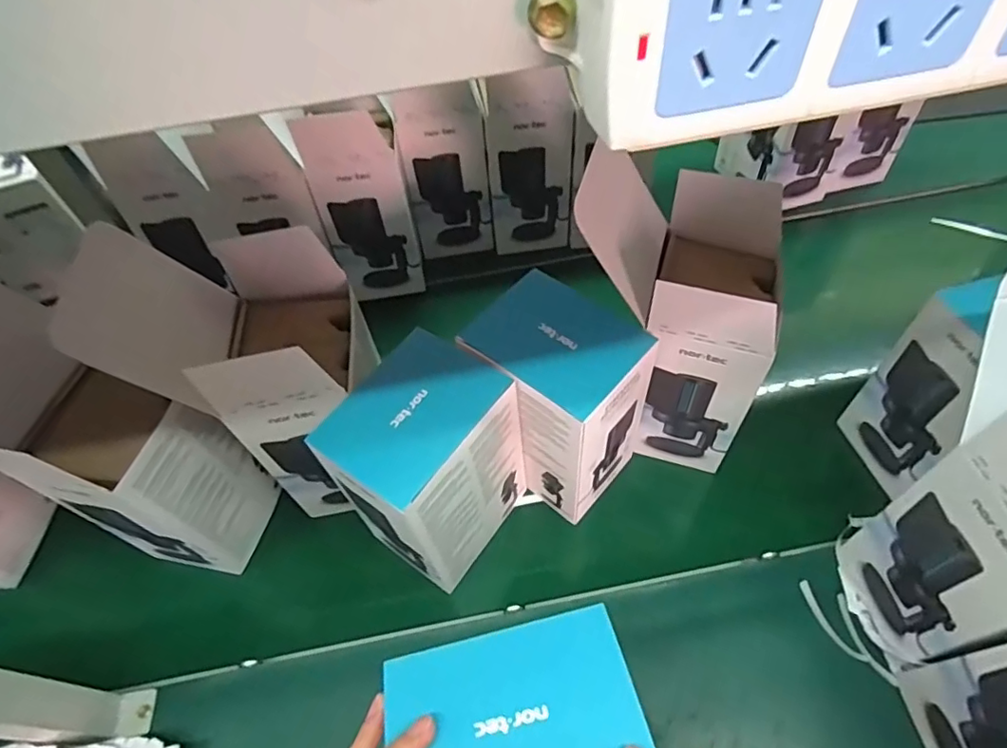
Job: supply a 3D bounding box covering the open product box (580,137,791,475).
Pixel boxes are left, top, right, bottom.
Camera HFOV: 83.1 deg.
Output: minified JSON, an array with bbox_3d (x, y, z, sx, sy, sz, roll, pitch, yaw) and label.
[{"bbox_3d":[0.170,-0.066,0.588,0.189,0.320,0.162,13,57,11],"label":"open product box"}]

